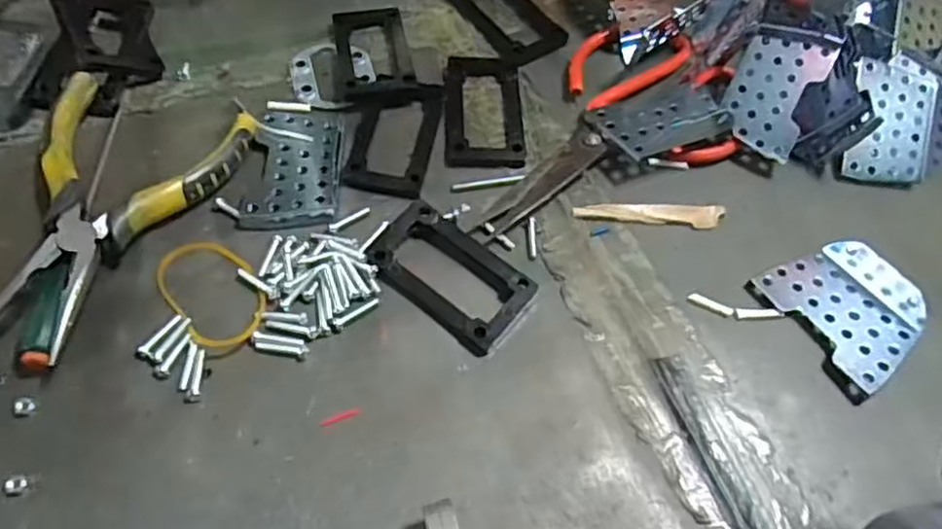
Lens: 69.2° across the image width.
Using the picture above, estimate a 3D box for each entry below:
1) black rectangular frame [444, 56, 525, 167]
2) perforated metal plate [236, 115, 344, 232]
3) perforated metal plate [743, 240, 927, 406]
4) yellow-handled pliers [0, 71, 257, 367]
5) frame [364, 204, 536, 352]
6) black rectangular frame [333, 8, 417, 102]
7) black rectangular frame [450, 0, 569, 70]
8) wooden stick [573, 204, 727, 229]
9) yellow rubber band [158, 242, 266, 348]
[{"bbox_3d":[0.008,-0.086,0.379,0.043,0.007,0.076,1,59,-4],"label":"black rectangular frame"},{"bbox_3d":[-0.089,-0.051,0.348,0.045,0.006,0.073,1,59,-4],"label":"perforated metal plate"},{"bbox_3d":[0.178,0.020,0.323,0.057,0.018,0.068,-29,65,-20],"label":"perforated metal plate"},{"bbox_3d":[-0.170,-0.025,0.316,0.089,0.023,0.144,13,59,4],"label":"yellow-handled pliers"},{"bbox_3d":[-0.010,0.004,0.319,0.075,0.010,0.042,38,63,17],"label":"frame"},{"bbox_3d":[-0.057,-0.122,0.395,0.044,0.011,0.065,-8,60,-9],"label":"black rectangular frame"},{"bbox_3d":[0.023,-0.154,0.423,0.049,0.006,0.080,-25,64,-18],"label":"black rectangular frame"},{"bbox_3d":[0.093,-0.027,0.354,0.078,0.004,0.012,4,58,-2],"label":"wooden stick"},{"bbox_3d":[-0.117,0.010,0.309,0.037,0.004,0.062,-33,67,-22],"label":"yellow rubber band"}]

